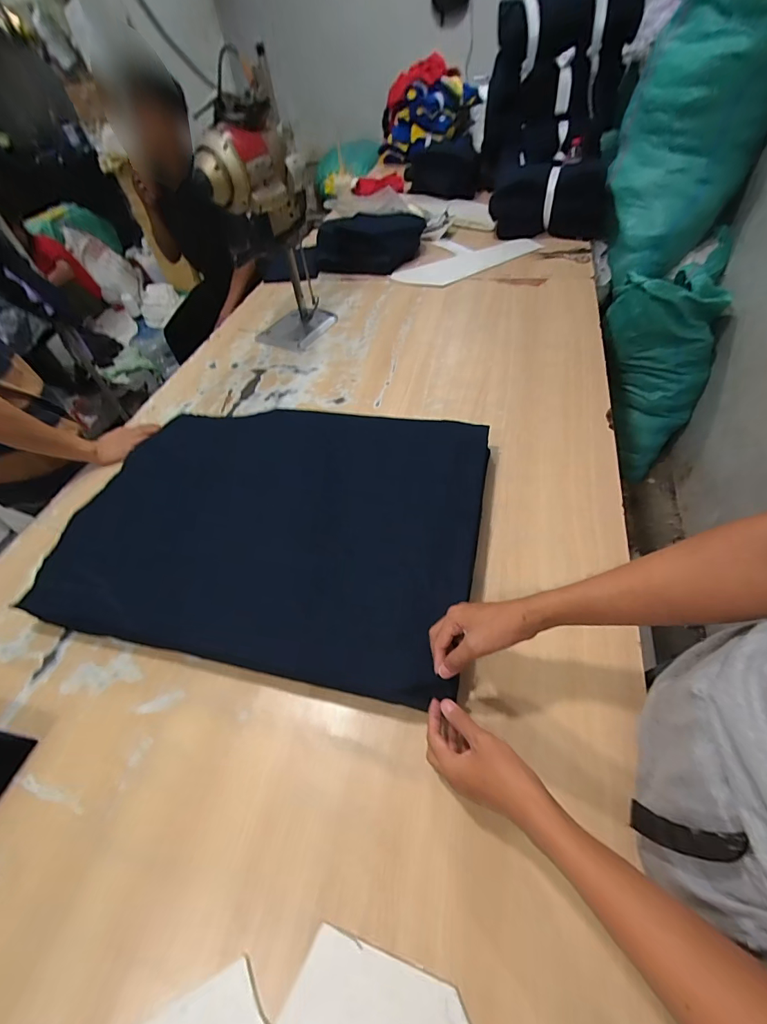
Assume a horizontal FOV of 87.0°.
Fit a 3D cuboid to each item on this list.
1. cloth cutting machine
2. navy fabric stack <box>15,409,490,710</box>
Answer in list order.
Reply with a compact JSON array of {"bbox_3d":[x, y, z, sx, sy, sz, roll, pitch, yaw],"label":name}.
[{"bbox_3d":[-0.320,-0.850,1.183,0.243,0.561,0.430,-8,51,1],"label":"cloth cutting machine"},{"bbox_3d":[-0.202,0.017,0.776,0.737,0.048,0.539,8,60,8],"label":"navy fabric stack"}]

